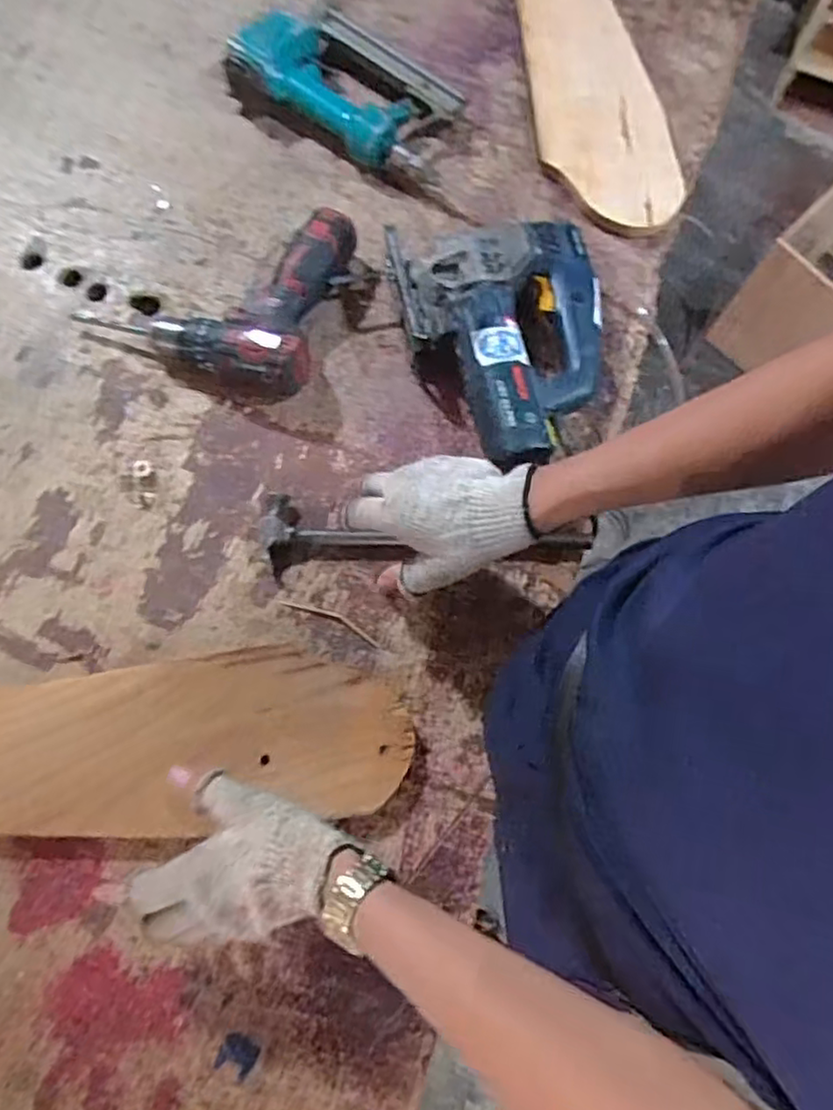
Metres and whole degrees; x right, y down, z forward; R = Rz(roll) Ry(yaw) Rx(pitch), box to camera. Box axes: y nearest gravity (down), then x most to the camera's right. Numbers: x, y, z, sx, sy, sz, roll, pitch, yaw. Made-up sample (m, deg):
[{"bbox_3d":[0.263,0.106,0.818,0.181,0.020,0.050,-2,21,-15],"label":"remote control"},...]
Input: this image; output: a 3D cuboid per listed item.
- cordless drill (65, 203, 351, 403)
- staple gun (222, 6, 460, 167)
[{"bbox_3d":[-0.197,-0.279,0.688,0.243,0.055,0.206,19,73,2],"label":"cordless drill"},{"bbox_3d":[-0.075,-0.530,0.761,0.238,0.064,0.157,38,75,8],"label":"staple gun"}]

